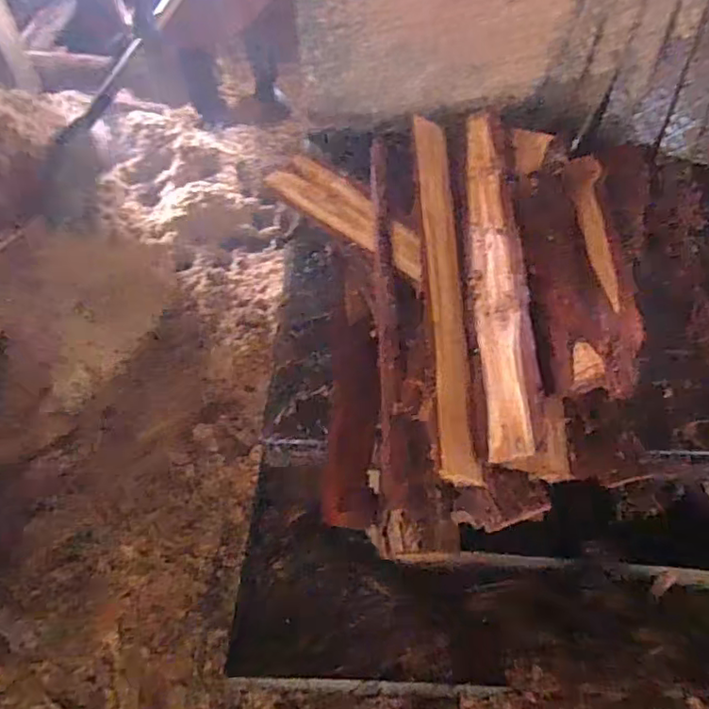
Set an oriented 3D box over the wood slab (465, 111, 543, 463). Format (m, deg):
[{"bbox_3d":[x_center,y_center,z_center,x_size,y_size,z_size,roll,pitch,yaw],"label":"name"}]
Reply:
[{"bbox_3d":[0.155,-0.108,0.638,0.052,0.032,0.483,3,54,3],"label":"wood slab"}]

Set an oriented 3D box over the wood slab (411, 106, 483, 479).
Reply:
[{"bbox_3d":[0.097,-0.097,0.642,0.052,0.017,0.499,18,53,-24],"label":"wood slab"}]

